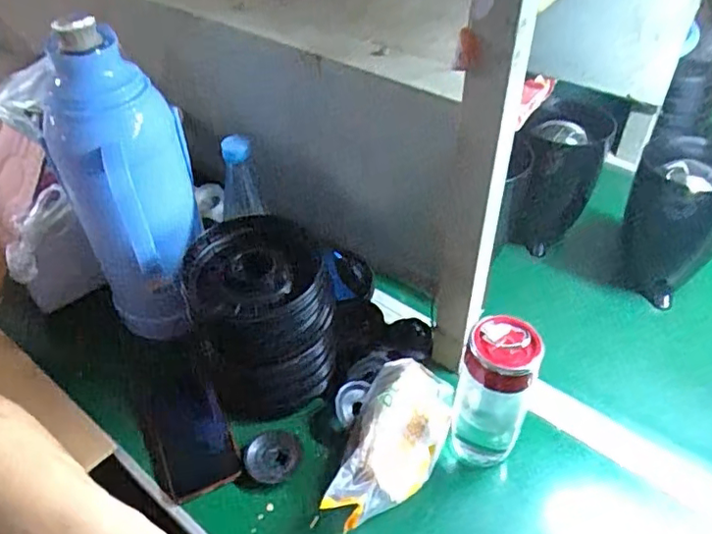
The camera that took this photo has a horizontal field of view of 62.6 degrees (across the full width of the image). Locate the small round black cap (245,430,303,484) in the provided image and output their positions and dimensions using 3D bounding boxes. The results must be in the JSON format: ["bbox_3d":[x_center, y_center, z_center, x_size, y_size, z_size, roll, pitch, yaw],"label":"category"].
[{"bbox_3d":[-0.087,0.199,0.617,0.058,0.012,0.057,0,42,0],"label":"small round black cap"}]

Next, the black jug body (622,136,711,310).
[{"bbox_3d":[0.427,-0.070,0.788,0.116,0.185,0.115,17,45,18],"label":"black jug body"}]

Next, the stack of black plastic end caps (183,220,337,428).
[{"bbox_3d":[-0.103,0.054,0.642,0.140,0.176,0.140,-12,43,-13],"label":"stack of black plastic end caps"}]

